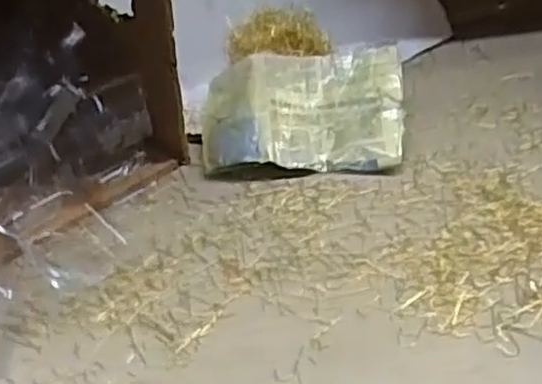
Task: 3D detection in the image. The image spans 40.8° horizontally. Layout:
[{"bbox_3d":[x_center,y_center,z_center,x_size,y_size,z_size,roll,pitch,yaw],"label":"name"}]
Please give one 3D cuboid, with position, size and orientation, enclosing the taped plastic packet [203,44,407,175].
[{"bbox_3d":[0.030,-0.082,0.710,0.191,0.025,0.144,0,56,6],"label":"taped plastic packet"}]

